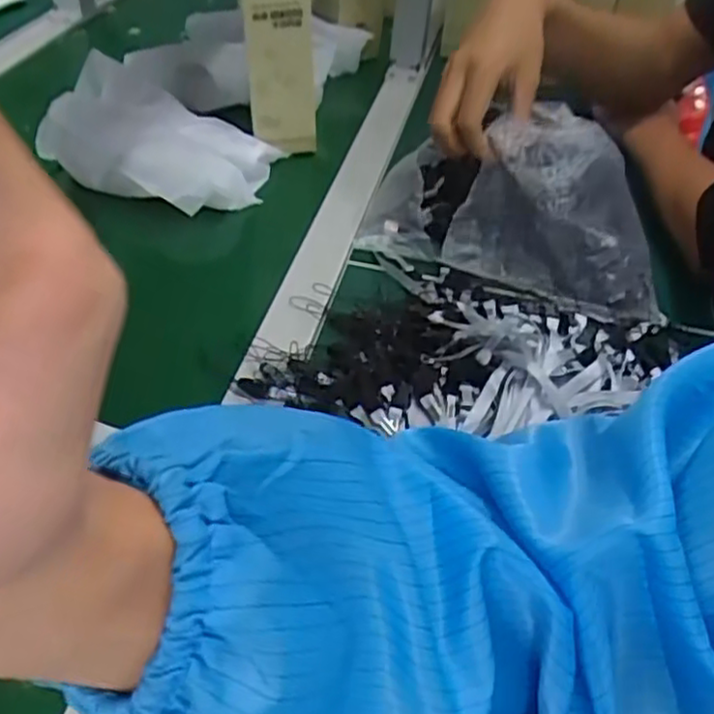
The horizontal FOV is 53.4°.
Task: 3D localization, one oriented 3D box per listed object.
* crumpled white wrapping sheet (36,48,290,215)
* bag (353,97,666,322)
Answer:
[{"bbox_3d":[-0.171,-0.194,0.627,0.180,0.061,0.119,19,46,13],"label":"crumpled white wrapping sheet"},{"bbox_3d":[0.128,-0.134,0.559,0.223,0.076,0.153,15,45,9],"label":"bag"}]

